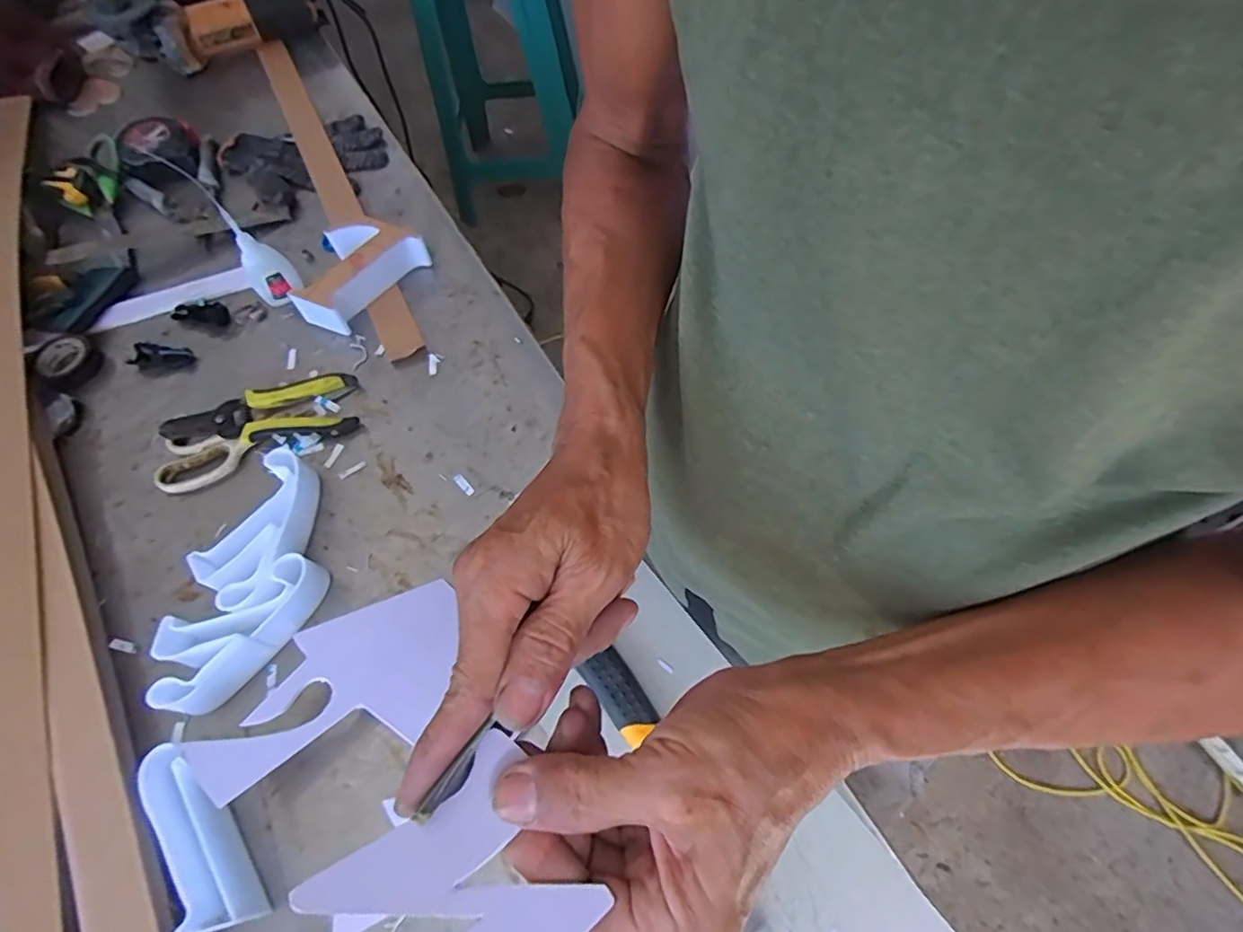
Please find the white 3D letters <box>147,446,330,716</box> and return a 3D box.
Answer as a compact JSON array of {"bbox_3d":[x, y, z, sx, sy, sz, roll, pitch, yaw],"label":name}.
[{"bbox_3d":[-0.295,0.093,0.503,0.092,0.041,0.202,21,65,12],"label":"white 3D letters"}]

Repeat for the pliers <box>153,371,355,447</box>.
[{"bbox_3d":[-0.341,-0.056,0.595,0.168,0.021,0.077,-8,62,-3],"label":"pliers"}]

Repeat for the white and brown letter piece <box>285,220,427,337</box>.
[{"bbox_3d":[-0.285,-0.206,0.655,0.091,0.047,0.133,35,69,18],"label":"white and brown letter piece"}]

